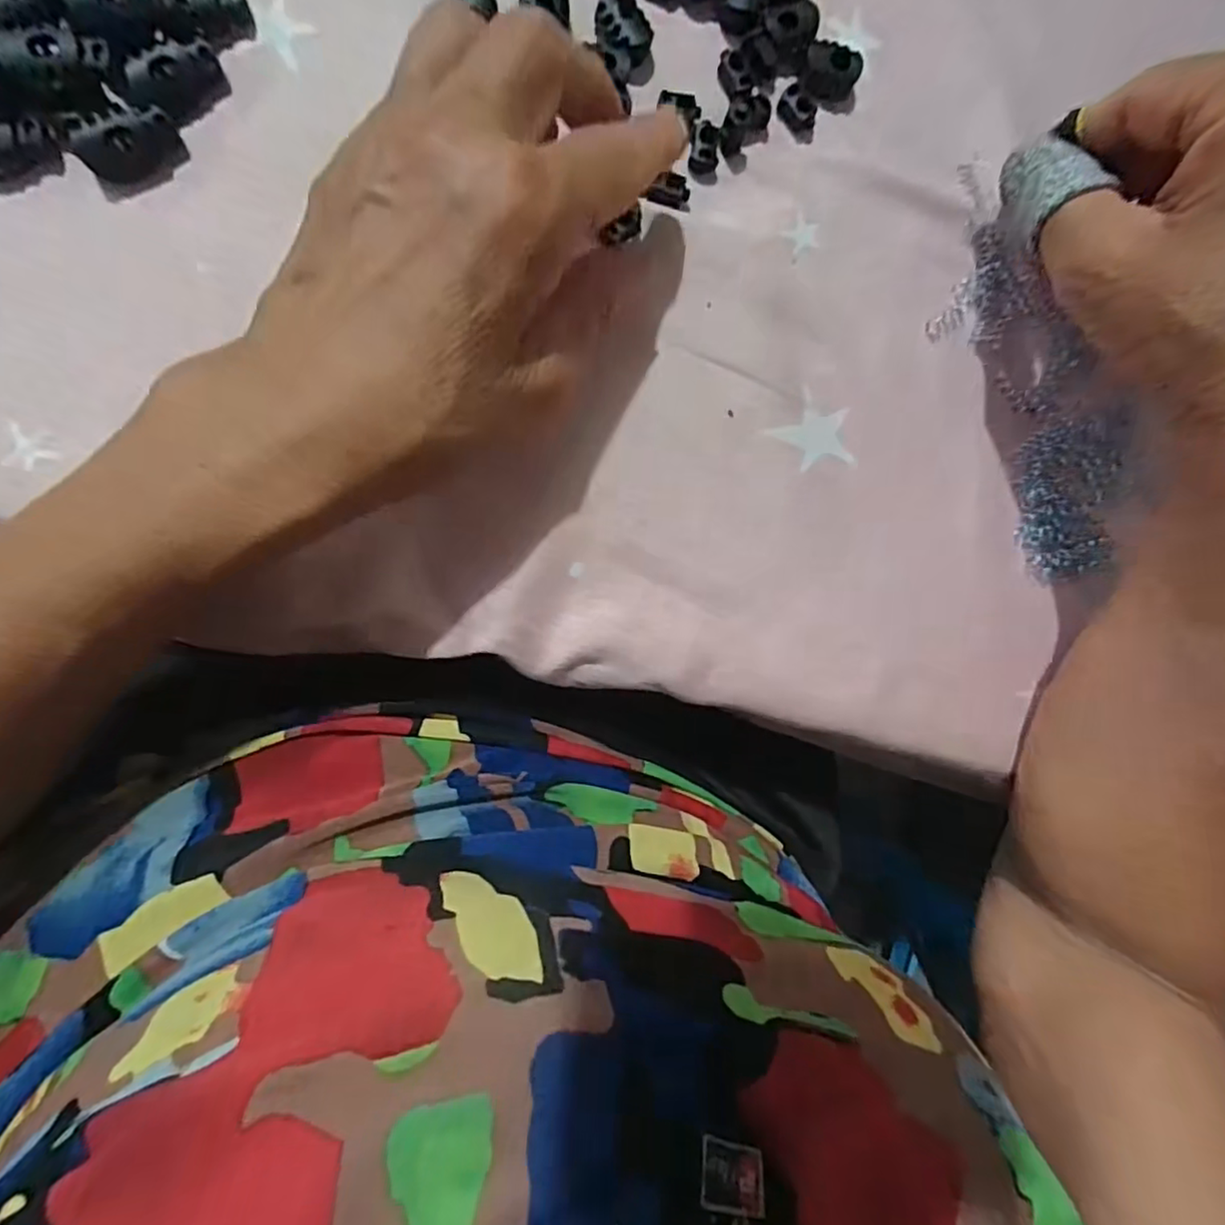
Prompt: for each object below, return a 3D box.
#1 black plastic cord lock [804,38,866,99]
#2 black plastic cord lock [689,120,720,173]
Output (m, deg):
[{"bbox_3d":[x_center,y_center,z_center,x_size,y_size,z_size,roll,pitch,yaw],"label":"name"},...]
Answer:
[{"bbox_3d":[0.081,-0.200,0.233,0.021,0.010,0.015,5,91,-10],"label":"black plastic cord lock"},{"bbox_3d":[0.034,-0.169,0.227,0.011,0.004,0.015,7,91,-10],"label":"black plastic cord lock"}]

